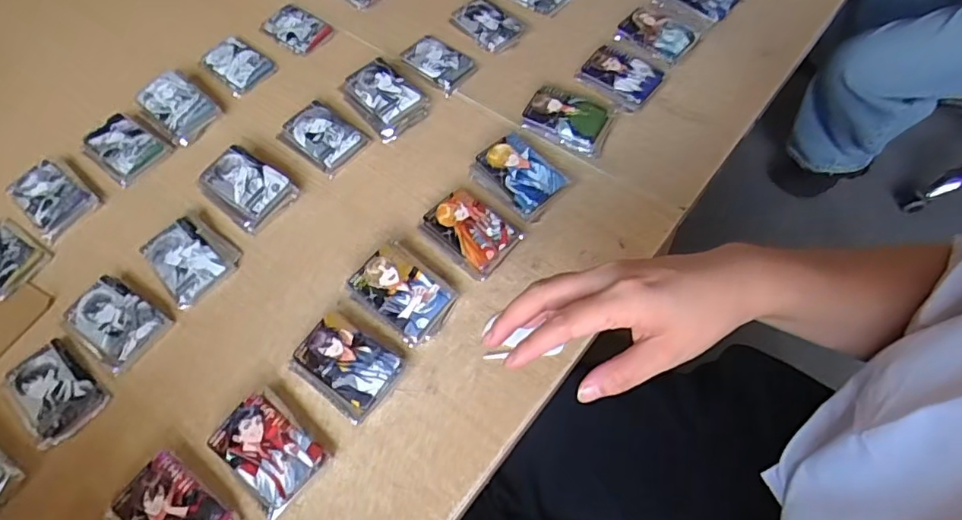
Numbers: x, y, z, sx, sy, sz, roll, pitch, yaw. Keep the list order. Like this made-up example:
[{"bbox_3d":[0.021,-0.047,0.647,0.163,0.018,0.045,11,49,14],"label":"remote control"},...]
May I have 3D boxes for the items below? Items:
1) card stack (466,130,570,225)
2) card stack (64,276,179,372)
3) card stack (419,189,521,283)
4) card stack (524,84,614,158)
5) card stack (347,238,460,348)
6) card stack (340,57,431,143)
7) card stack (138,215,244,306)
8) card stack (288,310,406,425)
[{"bbox_3d":[0.040,-0.088,0.594,0.068,0.033,0.091,-41,65,-21],"label":"card stack"},{"bbox_3d":[-0.343,0.058,0.530,0.087,0.021,0.062,31,63,18],"label":"card stack"},{"bbox_3d":[-0.012,-0.027,0.564,0.091,0.025,0.064,38,65,21],"label":"card stack"},{"bbox_3d":[0.101,-0.161,0.644,0.094,0.017,0.074,27,62,16],"label":"card stack"},{"bbox_3d":[-0.073,0.031,0.528,0.093,0.032,0.069,34,65,20],"label":"card stack"},{"bbox_3d":[-0.111,-0.188,0.658,0.066,0.030,0.092,-36,64,-20],"label":"card stack"},{"bbox_3d":[-0.289,-0.002,0.563,0.087,0.019,0.071,36,65,20],"label":"card stack"},{"bbox_3d":[-0.118,0.093,0.499,0.087,0.027,0.065,32,63,19],"label":"card stack"}]

